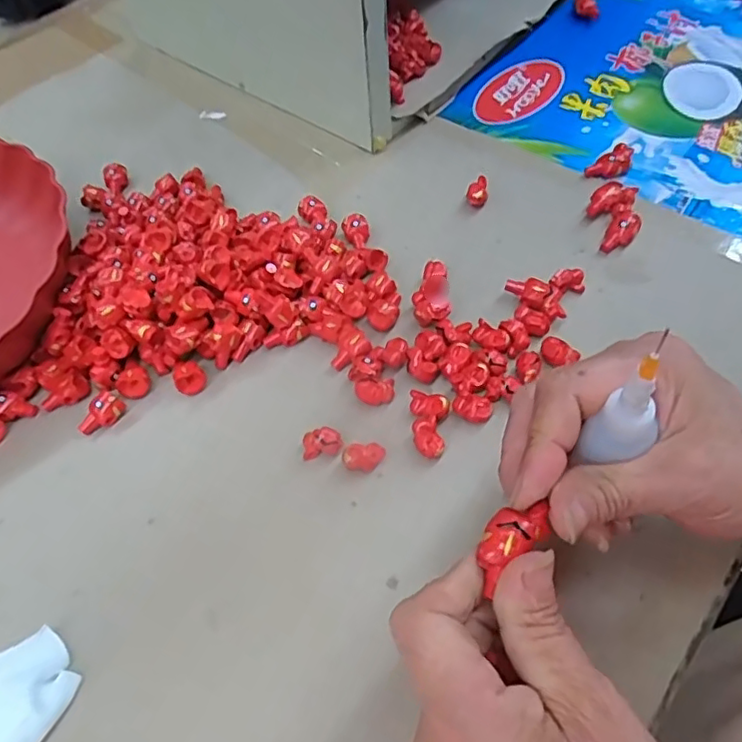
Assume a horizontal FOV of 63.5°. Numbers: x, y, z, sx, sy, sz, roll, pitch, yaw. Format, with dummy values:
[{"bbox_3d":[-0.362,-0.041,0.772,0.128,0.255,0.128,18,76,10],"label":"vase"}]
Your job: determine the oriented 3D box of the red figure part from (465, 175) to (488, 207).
[{"bbox_3d":[0.072,-0.122,0.406,0.014,0.011,0.021,2,56,6],"label":"red figure part"}]

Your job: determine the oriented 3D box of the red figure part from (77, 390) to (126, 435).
[{"bbox_3d":[-0.147,0.023,0.328,0.014,0.012,0.026,23,61,19],"label":"red figure part"}]

